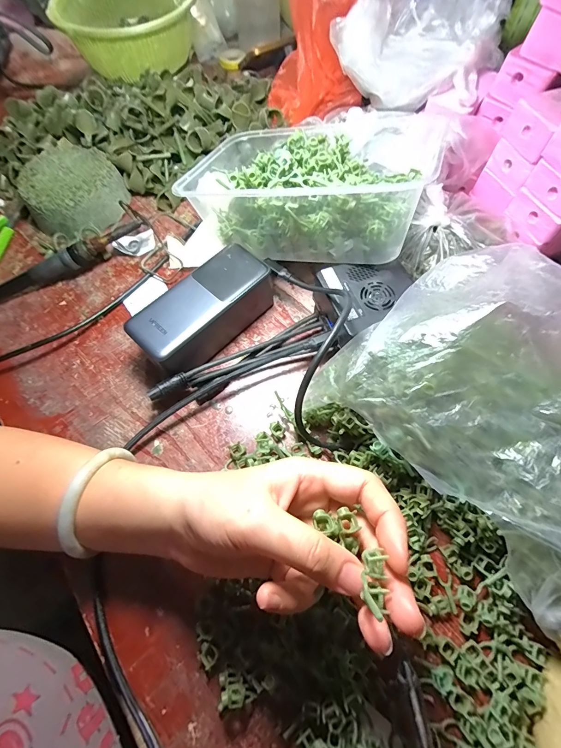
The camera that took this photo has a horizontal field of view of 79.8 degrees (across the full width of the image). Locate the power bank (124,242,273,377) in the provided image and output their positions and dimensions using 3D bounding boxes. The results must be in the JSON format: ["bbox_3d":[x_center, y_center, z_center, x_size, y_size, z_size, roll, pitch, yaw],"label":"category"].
[{"bbox_3d":[-0.065,-0.056,0.309,0.056,0.051,0.129,39,72,18],"label":"power bank"}]

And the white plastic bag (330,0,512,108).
[{"bbox_3d":[0.136,-0.327,0.331,0.144,0.061,0.125,28,69,14],"label":"white plastic bag"}]

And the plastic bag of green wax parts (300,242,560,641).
[{"bbox_3d":[0.154,0.027,0.207,0.154,0.113,0.241,-43,71,-16],"label":"plastic bag of green wax parts"}]

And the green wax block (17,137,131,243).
[{"bbox_3d":[-0.238,-0.209,0.382,0.106,0.042,0.110,-42,71,-16],"label":"green wax block"}]

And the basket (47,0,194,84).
[{"bbox_3d":[-0.229,-0.531,0.507,0.206,0.070,0.233,-27,67,-10],"label":"basket"}]

